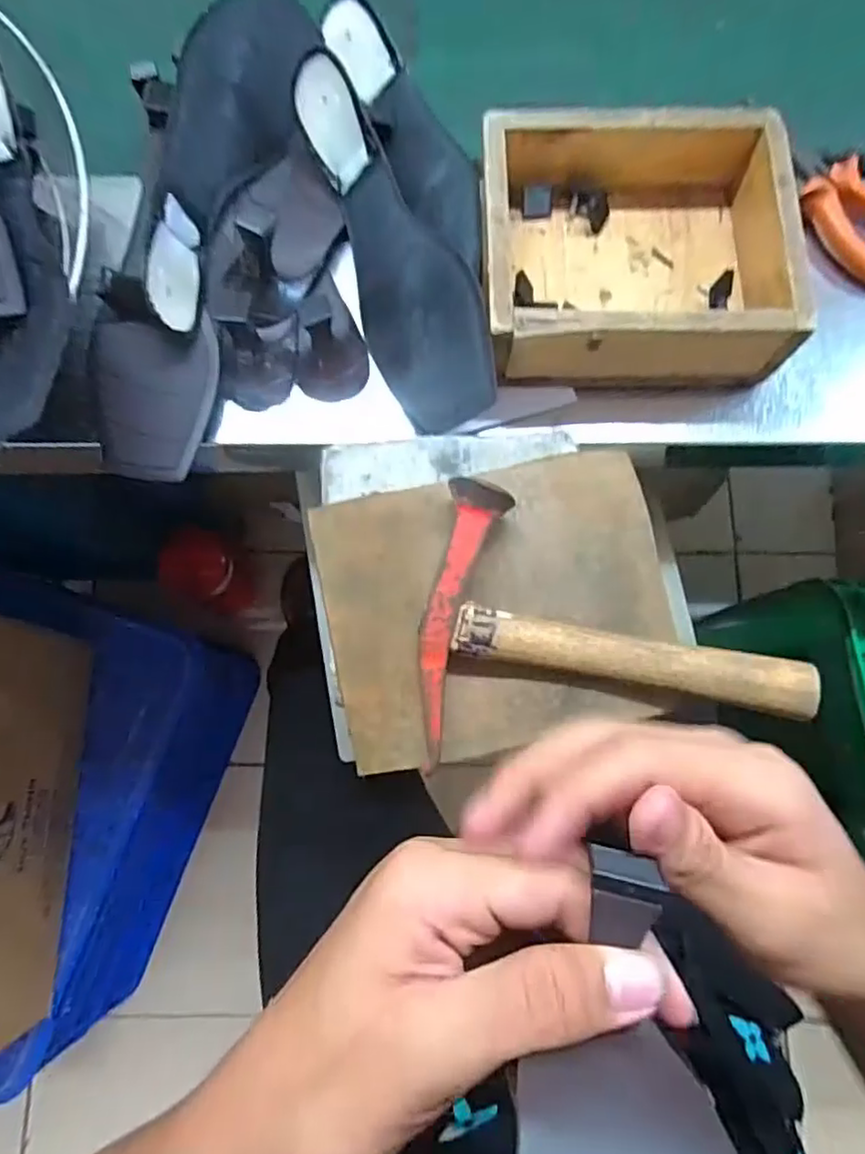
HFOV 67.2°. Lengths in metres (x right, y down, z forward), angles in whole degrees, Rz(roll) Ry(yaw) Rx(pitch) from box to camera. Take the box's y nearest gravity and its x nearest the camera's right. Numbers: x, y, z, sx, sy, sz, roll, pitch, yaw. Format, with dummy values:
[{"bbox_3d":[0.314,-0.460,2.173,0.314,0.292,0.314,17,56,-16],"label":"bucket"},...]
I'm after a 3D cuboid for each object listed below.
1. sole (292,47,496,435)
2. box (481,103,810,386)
[{"bbox_3d":[-0.028,-0.203,0.397,0.079,0.030,0.242,-28,77,39],"label":"sole"},{"bbox_3d":[0.122,-0.199,0.398,0.177,0.056,0.155,1,77,0],"label":"box"}]

